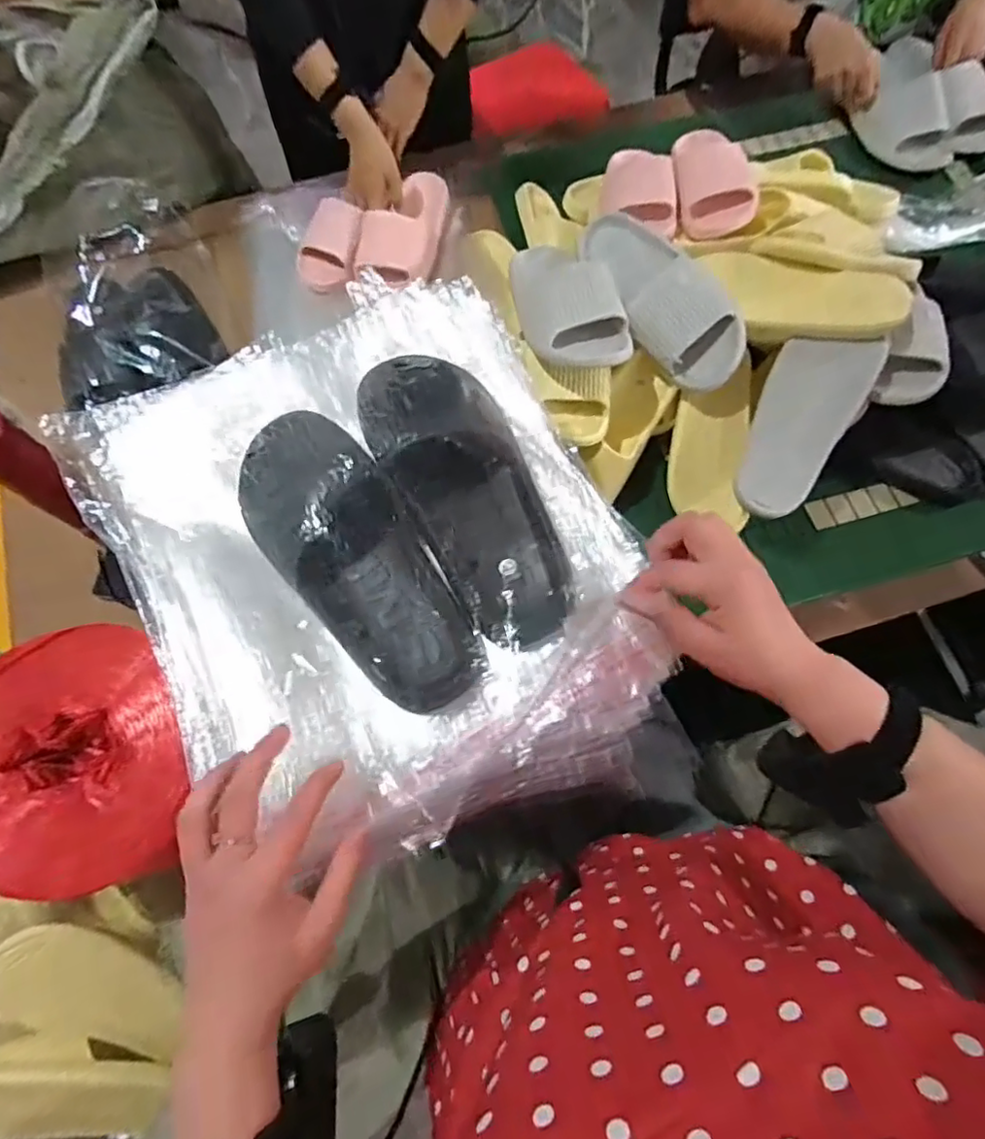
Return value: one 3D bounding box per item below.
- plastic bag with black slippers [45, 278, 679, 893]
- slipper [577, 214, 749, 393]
[{"bbox_3d":[-0.100,-0.023,0.480,0.386,0.103,0.437,-26,72,-7],"label":"plastic bag with black slippers"},{"bbox_3d":[0.199,-0.335,0.743,0.107,0.063,0.270,-34,73,-9],"label":"slipper"}]

